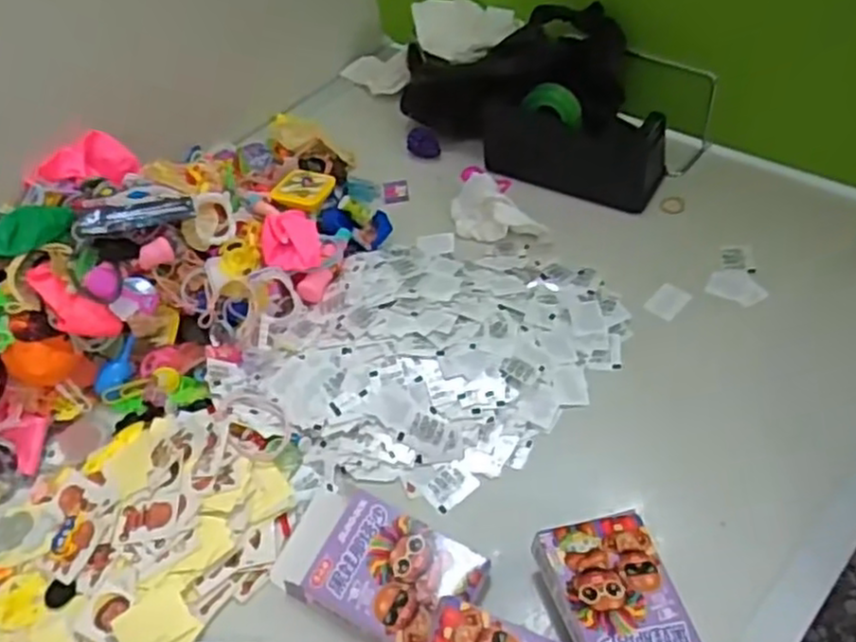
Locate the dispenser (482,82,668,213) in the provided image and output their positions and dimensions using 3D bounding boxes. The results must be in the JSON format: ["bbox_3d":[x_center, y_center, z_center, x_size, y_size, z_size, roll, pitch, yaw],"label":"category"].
[{"bbox_3d":[0.118,-0.148,0.614,0.152,0.070,0.049,16,54,21],"label":"dispenser"}]

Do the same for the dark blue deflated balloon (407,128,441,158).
[{"bbox_3d":[-0.004,-0.167,0.692,0.030,0.020,0.022,-4,50,5],"label":"dark blue deflated balloon"}]

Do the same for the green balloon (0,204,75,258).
[{"bbox_3d":[-0.291,-0.065,0.535,0.064,0.010,0.029,-45,108,-30],"label":"green balloon"}]

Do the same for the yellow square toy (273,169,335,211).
[{"bbox_3d":[-0.107,-0.112,0.630,0.043,0.014,0.043,12,53,18],"label":"yellow square toy"}]

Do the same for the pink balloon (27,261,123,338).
[{"bbox_3d":[-0.251,-0.010,0.515,0.071,0.013,0.030,42,59,-11],"label":"pink balloon"}]

